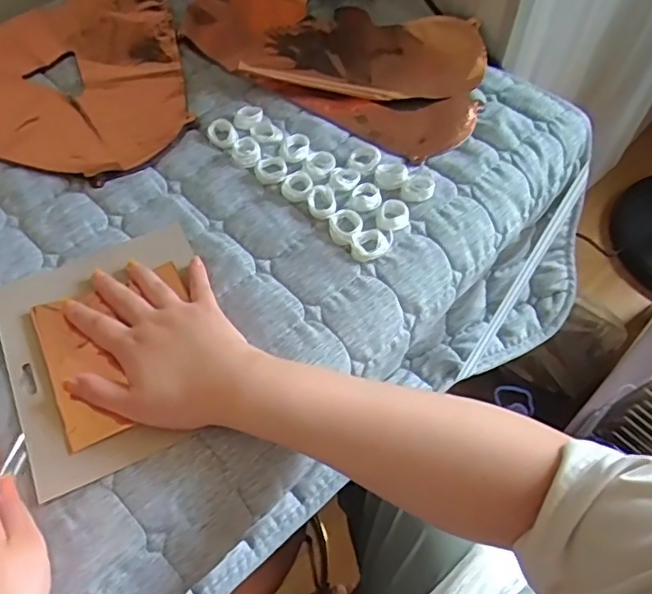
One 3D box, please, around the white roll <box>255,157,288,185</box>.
[{"bbox_3d":[-0.051,-0.120,0.546,0.029,0.012,0.023,-1,57,-1],"label":"white roll"}]

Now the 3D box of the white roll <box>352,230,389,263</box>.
[{"bbox_3d":[0.038,-0.045,0.501,0.031,0.010,0.027,-1,57,-1],"label":"white roll"}]

